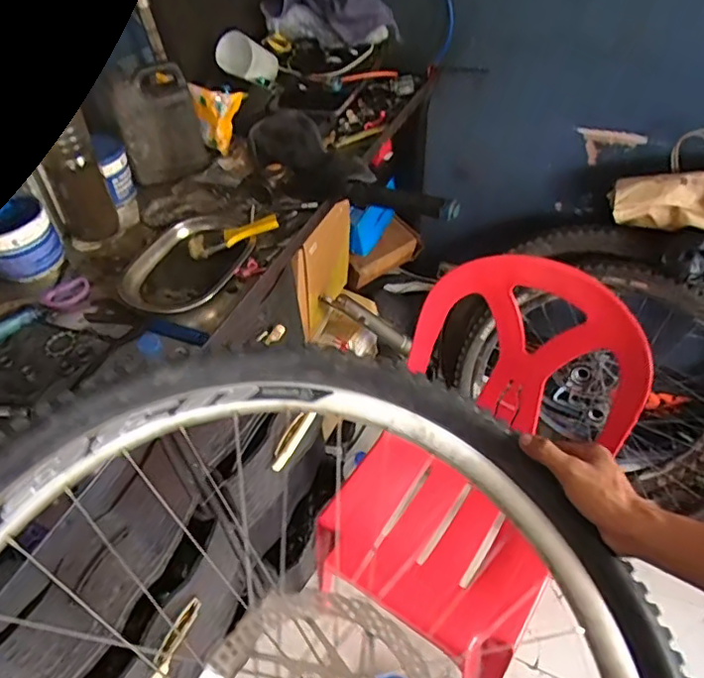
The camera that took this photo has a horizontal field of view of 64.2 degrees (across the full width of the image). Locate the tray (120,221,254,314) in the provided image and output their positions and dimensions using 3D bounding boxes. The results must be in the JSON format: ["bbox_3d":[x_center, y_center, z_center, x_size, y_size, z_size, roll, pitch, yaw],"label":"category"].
[{"bbox_3d":[-0.240,-0.109,0.841,0.141,0.043,0.214,16,52,17],"label":"tray"}]

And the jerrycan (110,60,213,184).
[{"bbox_3d":[-0.323,-0.360,0.944,0.126,0.170,0.070,-17,50,-11],"label":"jerrycan"}]

